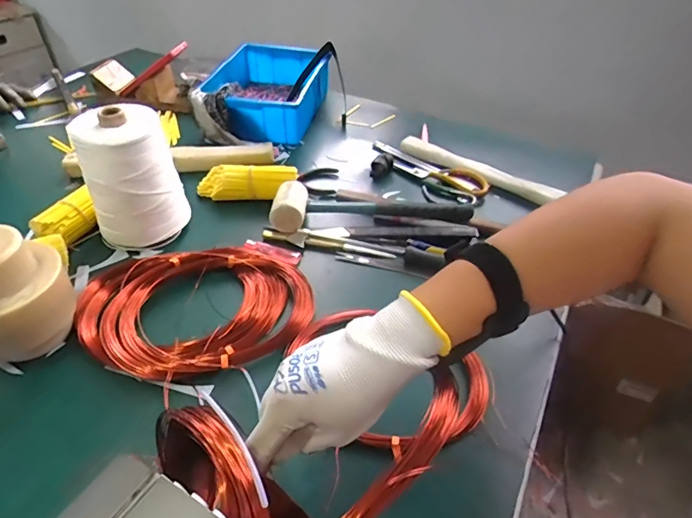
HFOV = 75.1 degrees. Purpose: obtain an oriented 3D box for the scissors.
[{"bbox_3d":[0.128,-0.153,0.771,0.101,0.015,0.232,-32,52,-31],"label":"scissors"}]

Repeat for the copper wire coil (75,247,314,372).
[{"bbox_3d":[-0.168,0.044,0.516,0.256,0.048,0.189,-8,44,-11],"label":"copper wire coil"}]

